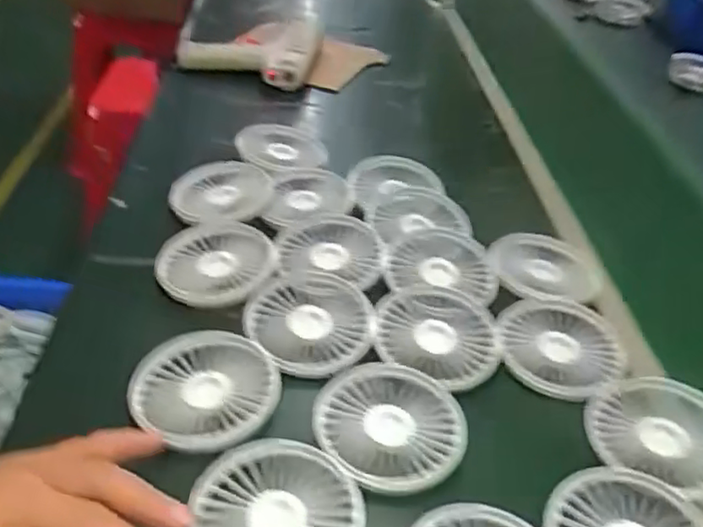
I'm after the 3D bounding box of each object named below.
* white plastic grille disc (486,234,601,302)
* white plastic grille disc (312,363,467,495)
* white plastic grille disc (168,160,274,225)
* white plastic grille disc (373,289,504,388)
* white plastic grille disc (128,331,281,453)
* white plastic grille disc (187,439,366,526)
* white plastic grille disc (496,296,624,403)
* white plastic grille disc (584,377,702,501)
[{"bbox_3d":[0.156,-0.001,0.539,0.083,0.013,0.084,4,37,-3],"label":"white plastic grille disc"},{"bbox_3d":[0.025,0.099,0.409,0.088,0.009,0.091,4,37,-3],"label":"white plastic grille disc"},{"bbox_3d":[-0.115,-0.063,0.584,0.087,0.011,0.087,-1,37,-10],"label":"white plastic grille disc"},{"bbox_3d":[0.062,0.051,0.475,0.086,0.010,0.090,4,37,-3],"label":"white plastic grille disc"},{"bbox_3d":[-0.092,0.078,0.412,0.090,0.007,0.088,4,37,-3],"label":"white plastic grille disc"},{"bbox_3d":[-0.038,0.129,0.345,0.086,0.009,0.085,4,37,-3],"label":"white plastic grille disc"},{"bbox_3d":[0.150,0.057,0.476,0.087,0.006,0.086,4,37,-3],"label":"white plastic grille disc"},{"bbox_3d":[0.199,0.106,0.412,0.086,0.011,0.087,4,37,-3],"label":"white plastic grille disc"}]

